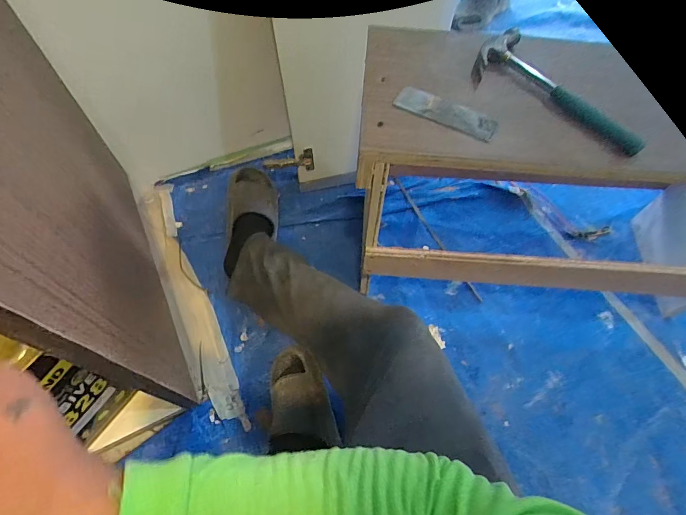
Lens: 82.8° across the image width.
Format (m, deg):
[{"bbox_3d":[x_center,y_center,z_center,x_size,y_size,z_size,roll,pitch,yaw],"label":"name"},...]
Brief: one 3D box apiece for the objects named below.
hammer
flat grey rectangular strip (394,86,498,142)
[{"bbox_3d":[0.265,-0.215,0.513,0.102,0.029,0.252,-25,65,-15],"label":"hammer"},{"bbox_3d":[0.134,-0.189,0.507,0.133,0.006,0.041,28,64,13],"label":"flat grey rectangular strip"}]

